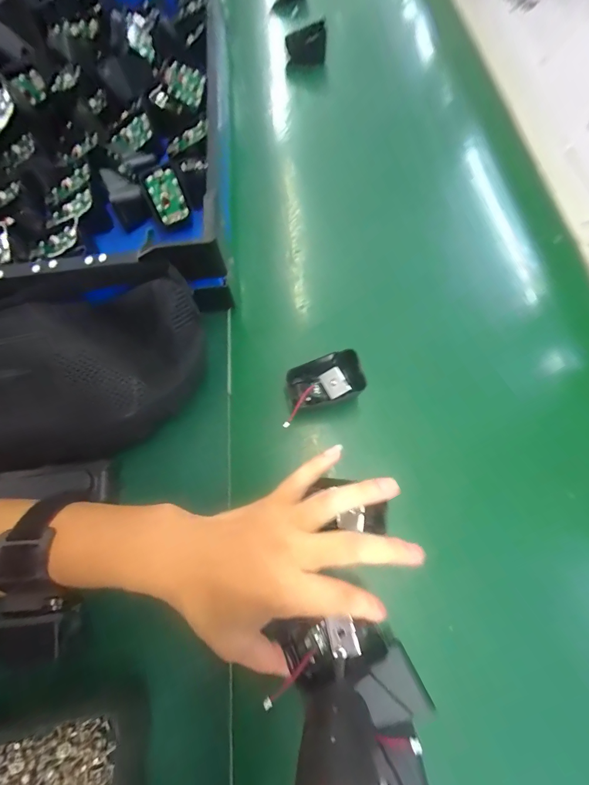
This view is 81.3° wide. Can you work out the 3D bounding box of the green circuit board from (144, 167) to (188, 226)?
[{"bbox_3d":[-0.145,-0.224,0.391,0.035,0.011,0.061,-26,90,-4],"label":"green circuit board"}]

